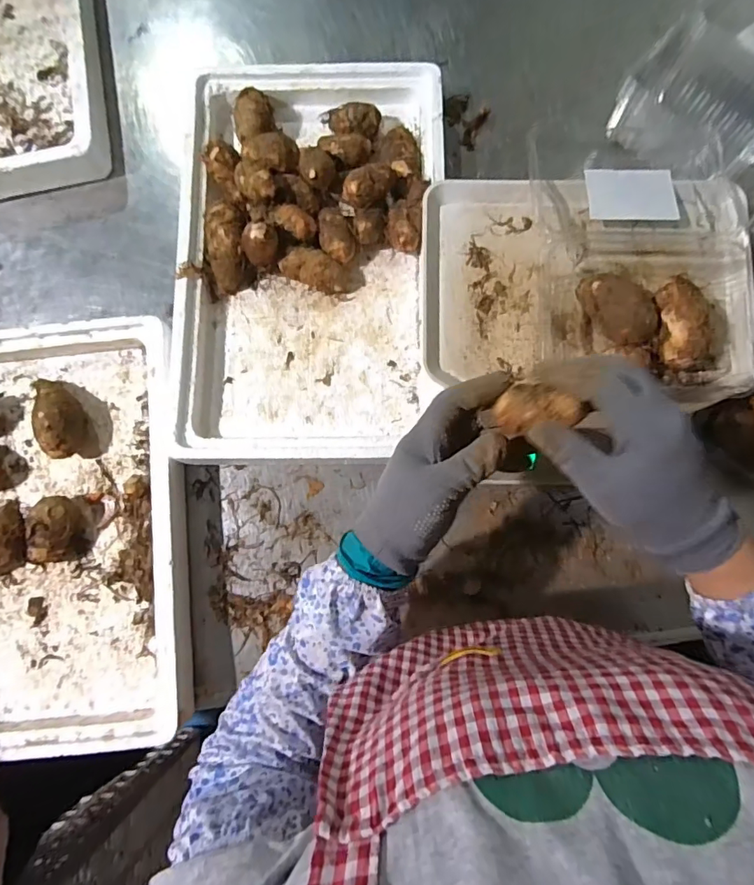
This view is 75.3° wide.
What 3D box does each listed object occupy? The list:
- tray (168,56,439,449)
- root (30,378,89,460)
[{"bbox_3d":[-0.070,-0.207,0.547,0.284,0.068,0.461,-1,81,1],"label":"tray"},{"bbox_3d":[-0.350,-0.032,0.530,0.048,0.047,0.102,-20,81,-2],"label":"root"}]

